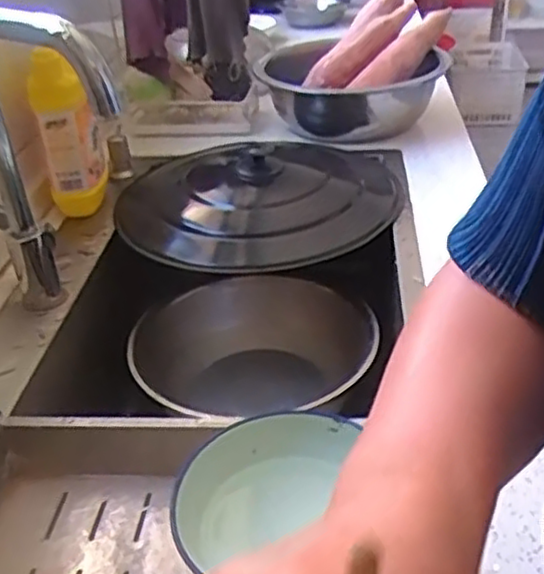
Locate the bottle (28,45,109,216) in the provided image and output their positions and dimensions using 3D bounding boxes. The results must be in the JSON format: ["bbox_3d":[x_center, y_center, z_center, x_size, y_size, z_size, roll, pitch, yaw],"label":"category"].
[{"bbox_3d":[-0.244,-0.183,0.852,0.062,0.213,0.077,-10,33,-7],"label":"bottle"}]

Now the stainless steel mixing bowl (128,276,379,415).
[{"bbox_3d":[-0.021,0.092,0.853,0.286,0.092,0.275,-7,33,-2],"label":"stainless steel mixing bowl"}]

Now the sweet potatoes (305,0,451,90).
[{"bbox_3d":[0.176,-0.392,1.152,0.142,0.066,0.302,34,66,6],"label":"sweet potatoes"}]

